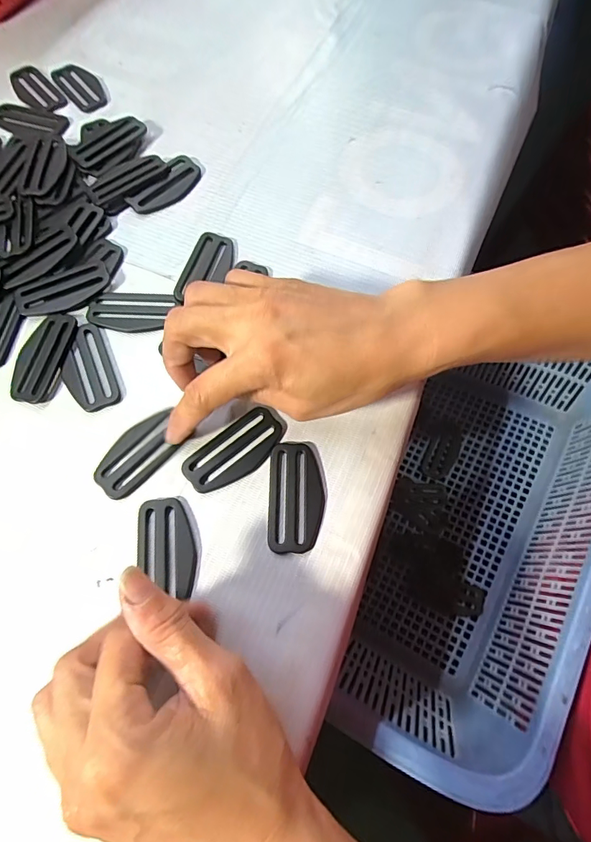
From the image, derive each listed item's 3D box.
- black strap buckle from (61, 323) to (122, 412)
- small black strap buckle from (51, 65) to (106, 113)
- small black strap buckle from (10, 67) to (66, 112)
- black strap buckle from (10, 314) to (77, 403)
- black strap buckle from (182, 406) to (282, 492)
[{"bbox_3d":[-0.127,-0.032,0.264,0.028,0.004,0.059,-25,71,-10],"label":"black strap buckle"},{"bbox_3d":[-0.173,-0.269,0.349,0.029,0.004,0.059,-37,74,-14],"label":"small black strap buckle"},{"bbox_3d":[-0.207,-0.265,0.349,0.030,0.004,0.057,-34,73,-13],"label":"small black strap buckle"},{"bbox_3d":[-0.155,-0.040,0.265,0.027,0.004,0.058,11,69,4],"label":"black strap buckle"},{"bbox_3d":[-0.034,0.017,0.246,0.059,0.004,0.028,-37,74,-14],"label":"black strap buckle"}]

